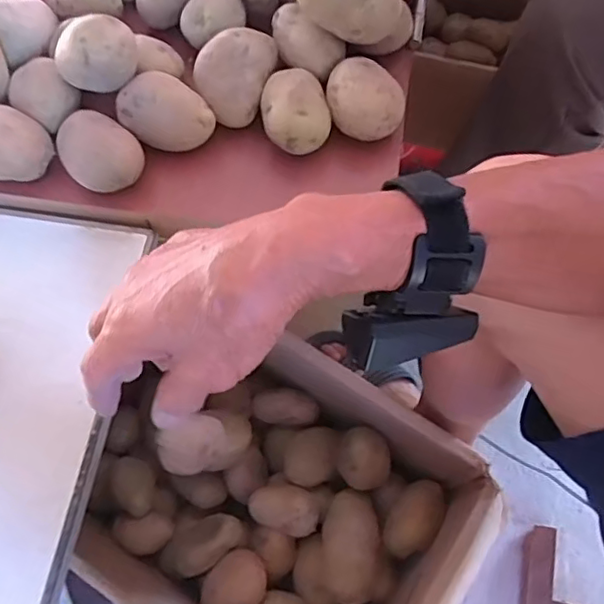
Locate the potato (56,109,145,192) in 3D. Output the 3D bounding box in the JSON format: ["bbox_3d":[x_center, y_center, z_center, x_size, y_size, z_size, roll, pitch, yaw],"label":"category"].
[{"bbox_3d":[-0.153,-0.112,0.457,0.055,0.044,0.061,-28,70,-14],"label":"potato"}]

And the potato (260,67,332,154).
[{"bbox_3d":[-0.006,-0.147,0.473,0.052,0.042,0.064,-6,67,-5],"label":"potato"}]

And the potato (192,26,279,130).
[{"bbox_3d":[-0.055,-0.181,0.482,0.055,0.047,0.071,17,67,5],"label":"potato"}]

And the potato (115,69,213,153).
[{"bbox_3d":[-0.105,-0.146,0.469,0.072,0.045,0.044,15,67,4],"label":"potato"}]

